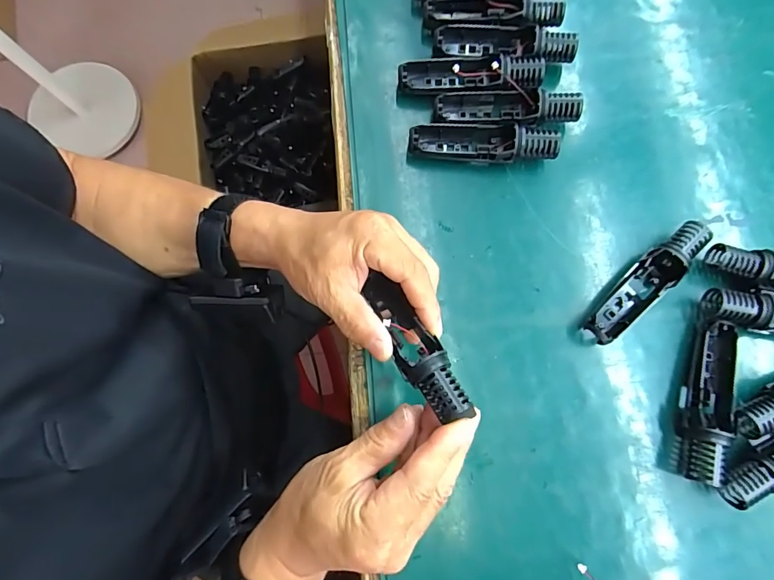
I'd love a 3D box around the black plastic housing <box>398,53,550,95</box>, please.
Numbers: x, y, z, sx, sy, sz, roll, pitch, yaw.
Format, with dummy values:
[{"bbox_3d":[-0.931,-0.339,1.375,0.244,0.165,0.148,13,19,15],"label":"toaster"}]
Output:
[{"bbox_3d":[0.072,-0.184,0.372,0.120,0.032,0.028,3,79,-1],"label":"black plastic housing"}]

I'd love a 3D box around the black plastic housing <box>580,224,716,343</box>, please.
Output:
[{"bbox_3d":[0.205,-0.006,0.343,0.030,0.031,0.120,44,81,7],"label":"black plastic housing"}]

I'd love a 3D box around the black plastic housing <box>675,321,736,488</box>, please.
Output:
[{"bbox_3d":[0.244,0.083,0.324,0.035,0.032,0.118,19,79,3],"label":"black plastic housing"}]

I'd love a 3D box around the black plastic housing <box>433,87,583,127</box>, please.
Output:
[{"bbox_3d":[0.101,-0.154,0.369,0.119,0.032,0.031,2,79,-1],"label":"black plastic housing"}]

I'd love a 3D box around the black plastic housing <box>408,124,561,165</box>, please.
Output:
[{"bbox_3d":[0.080,-0.125,0.363,0.121,0.031,0.031,4,79,0],"label":"black plastic housing"}]

